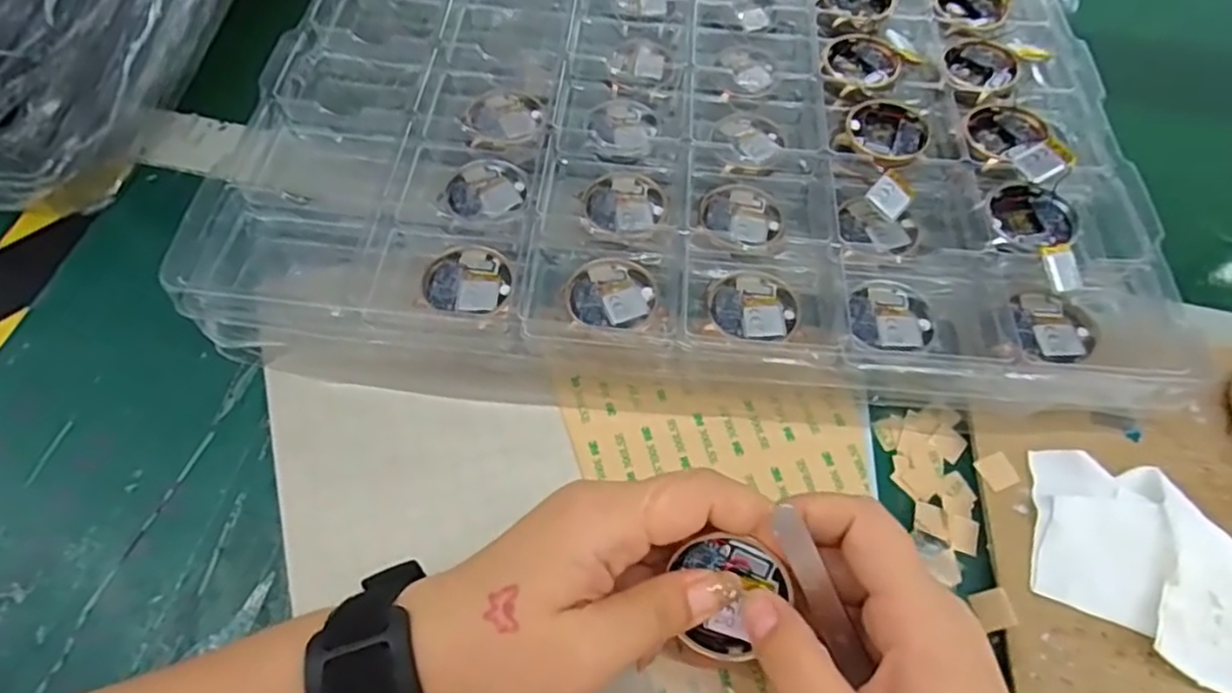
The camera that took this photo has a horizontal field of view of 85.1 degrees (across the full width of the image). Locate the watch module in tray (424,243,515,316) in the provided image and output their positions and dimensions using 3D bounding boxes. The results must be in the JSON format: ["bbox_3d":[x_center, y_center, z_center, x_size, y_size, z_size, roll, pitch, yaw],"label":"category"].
[{"bbox_3d":[-0.070,-0.032,0.320,0.039,0.008,0.042,17,63,8],"label":"watch module in tray"}]

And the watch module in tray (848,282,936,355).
[{"bbox_3d":[0.130,-0.014,0.317,0.038,0.007,0.039,14,63,7],"label":"watch module in tray"}]

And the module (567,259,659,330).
[{"bbox_3d":[-0.001,-0.025,0.321,0.041,0.007,0.040,2,62,1],"label":"module"}]

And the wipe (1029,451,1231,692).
[{"bbox_3d":[0.233,0.095,0.276,0.122,0.016,0.071,29,66,14],"label":"wipe"}]

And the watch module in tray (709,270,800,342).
[{"bbox_3d":[0.066,-0.019,0.322,0.042,0.006,0.040,20,64,10],"label":"watch module in tray"}]

